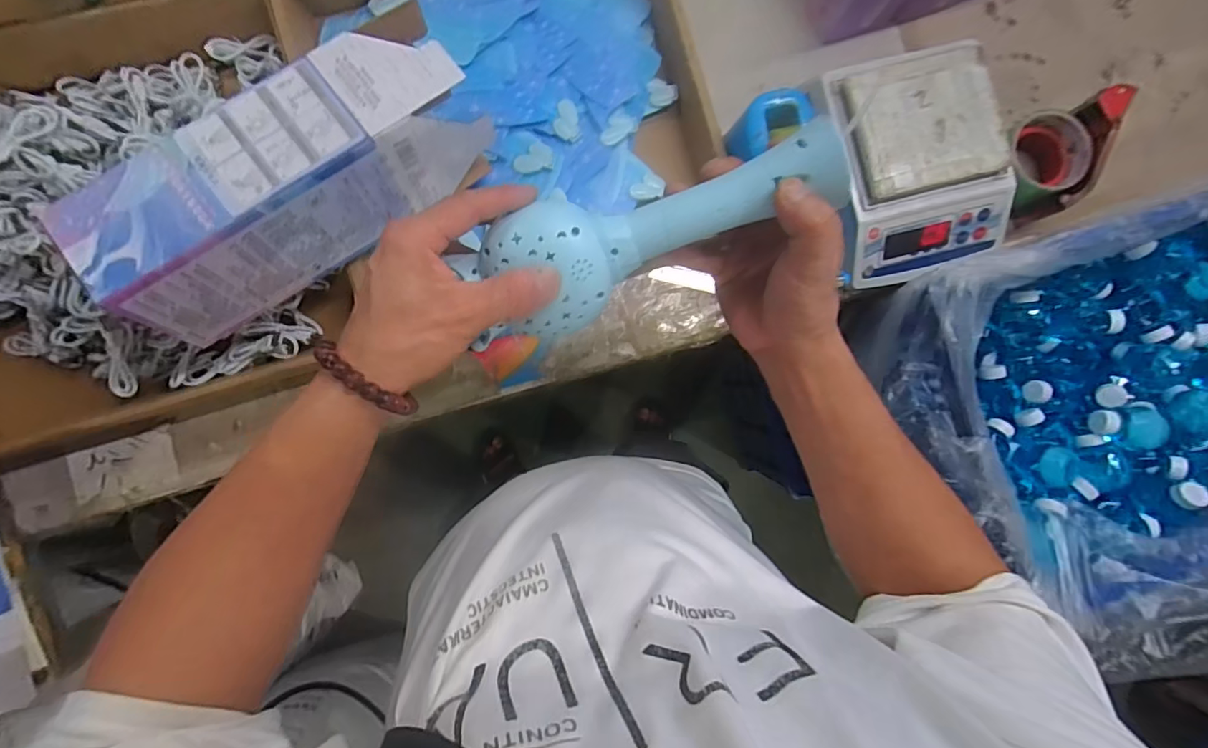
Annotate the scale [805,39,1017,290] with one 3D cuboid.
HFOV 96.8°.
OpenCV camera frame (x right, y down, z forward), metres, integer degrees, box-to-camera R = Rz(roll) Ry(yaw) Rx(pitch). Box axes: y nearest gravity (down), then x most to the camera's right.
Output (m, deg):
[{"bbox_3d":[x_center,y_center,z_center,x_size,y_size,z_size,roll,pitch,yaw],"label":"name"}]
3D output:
[{"bbox_3d":[0.320,-0.215,0.560,0.176,0.077,0.218,-17,92,-5],"label":"scale"}]

